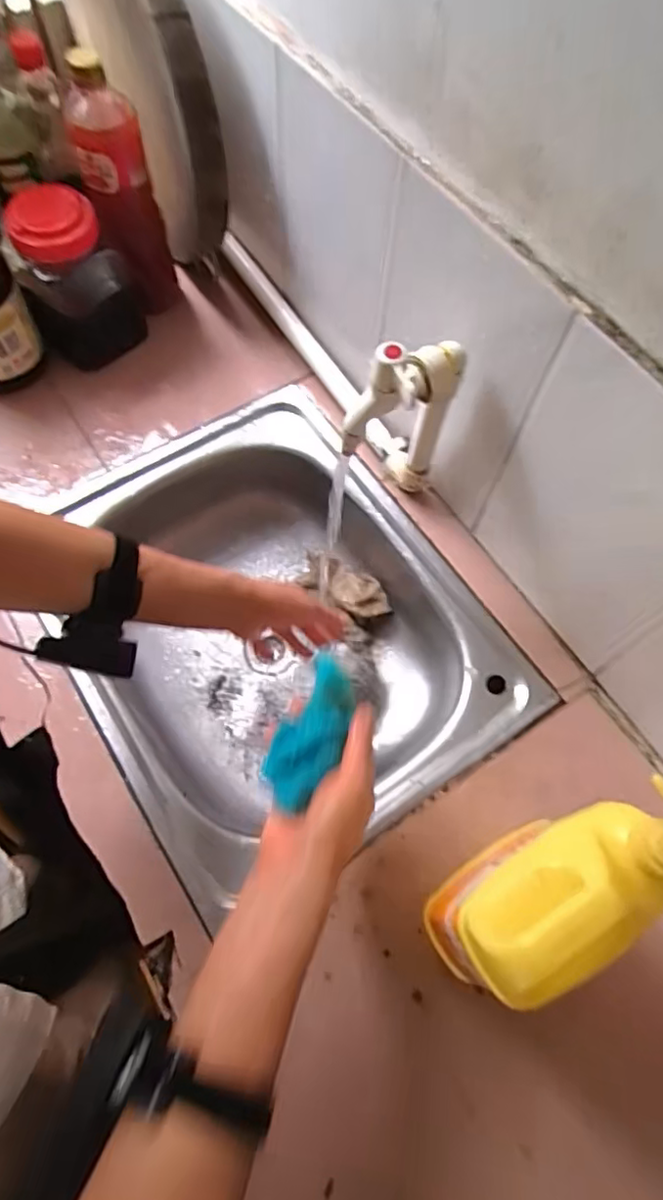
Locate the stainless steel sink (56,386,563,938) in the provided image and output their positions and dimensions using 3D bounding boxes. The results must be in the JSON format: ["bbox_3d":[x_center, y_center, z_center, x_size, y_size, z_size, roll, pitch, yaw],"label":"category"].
[{"bbox_3d":[-0.069,0.040,0.712,0.403,0.141,0.493,-32,71,-14],"label":"stainless steel sink"}]

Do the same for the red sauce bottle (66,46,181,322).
[{"bbox_3d":[-0.239,-0.453,0.718,0.075,0.272,0.065,-10,67,-6],"label":"red sauce bottle"}]

